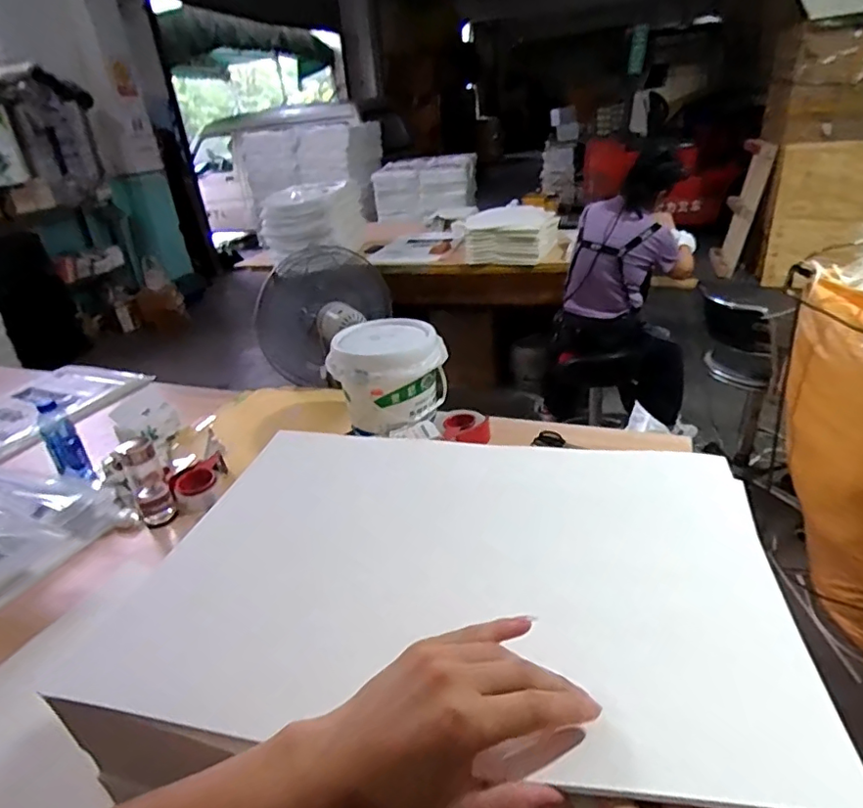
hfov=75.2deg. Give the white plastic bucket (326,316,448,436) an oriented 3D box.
[{"bbox_3d":[-0.103,-0.066,1.391,0.269,0.220,0.238,-9,28,-7],"label":"white plastic bucket"}]

